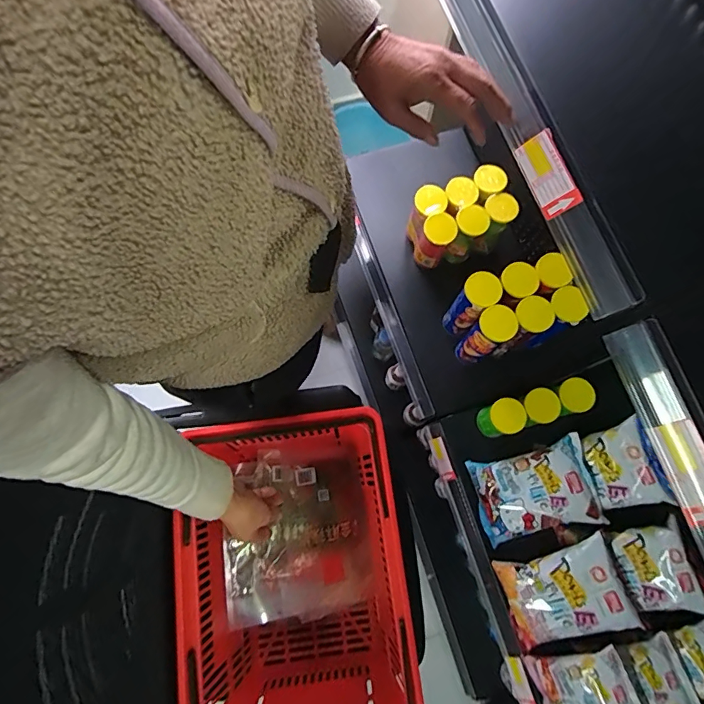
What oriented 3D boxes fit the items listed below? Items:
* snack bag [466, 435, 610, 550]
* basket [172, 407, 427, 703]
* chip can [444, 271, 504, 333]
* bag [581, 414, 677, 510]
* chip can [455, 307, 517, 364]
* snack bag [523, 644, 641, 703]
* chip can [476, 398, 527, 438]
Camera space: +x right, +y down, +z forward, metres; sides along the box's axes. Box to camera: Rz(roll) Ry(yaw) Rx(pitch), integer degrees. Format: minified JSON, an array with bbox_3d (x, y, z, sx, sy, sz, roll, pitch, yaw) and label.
[{"bbox_3d":[0.361,0.276,0.917,0.224,0.060,0.166,-21,71,23],"label":"snack bag"},{"bbox_3d":[-0.088,0.367,0.757,0.319,0.259,0.483,-7,75,-3],"label":"basket"},{"bbox_3d":[0.243,-0.096,0.944,0.066,0.180,0.067,0,75,-1],"label":"chip can"},{"bbox_3d":[0.525,0.218,0.886,0.114,0.050,0.154,-22,72,26],"label":"bag"},{"bbox_3d":[0.267,-0.029,0.926,0.066,0.178,0.066,0,75,-1],"label":"chip can"},{"bbox_3d":[0.419,0.615,0.825,0.165,0.027,0.125,-23,68,20],"label":"snack bag"},{"bbox_3d":[0.307,0.137,0.942,0.066,0.098,0.067,0,75,-1],"label":"chip can"}]

